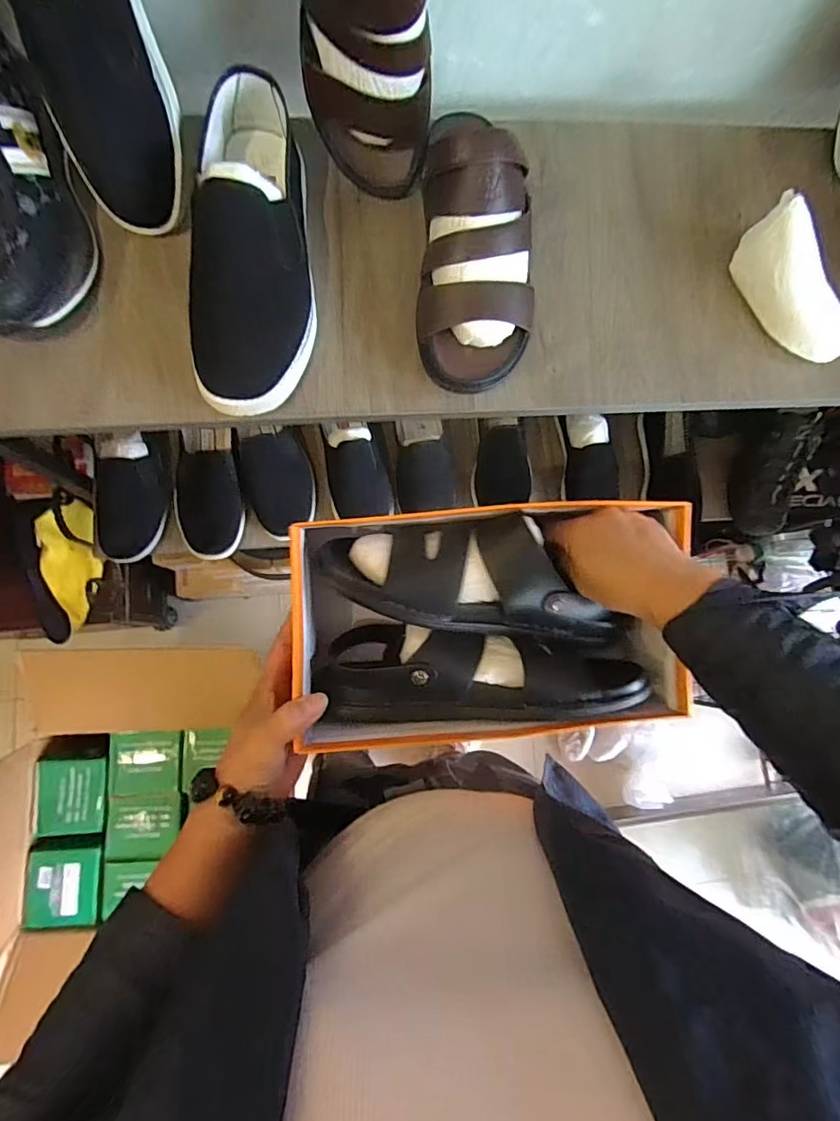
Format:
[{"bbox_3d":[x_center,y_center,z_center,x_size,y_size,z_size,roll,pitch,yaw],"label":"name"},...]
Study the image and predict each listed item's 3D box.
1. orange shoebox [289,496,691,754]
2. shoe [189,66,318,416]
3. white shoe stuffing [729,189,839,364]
[{"bbox_3d":[0.055,0.058,0.441,0.297,0.125,0.186,-2,82,-6],"label":"orange shoebox"},{"bbox_3d":[-0.129,-0.253,0.407,0.087,0.073,0.260,4,82,-5],"label":"shoe"},{"bbox_3d":[0.340,-0.246,0.474,0.055,0.059,0.141,-39,101,-9],"label":"white shoe stuffing"}]

